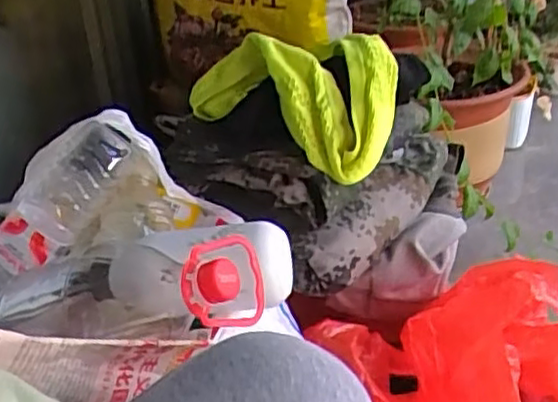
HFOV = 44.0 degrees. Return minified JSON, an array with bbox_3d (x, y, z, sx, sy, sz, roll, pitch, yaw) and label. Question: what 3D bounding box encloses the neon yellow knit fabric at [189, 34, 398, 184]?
[{"bbox_3d":[0.022,-0.130,0.815,0.264,0.112,0.121,20,38,35],"label":"neon yellow knit fabric"}]

